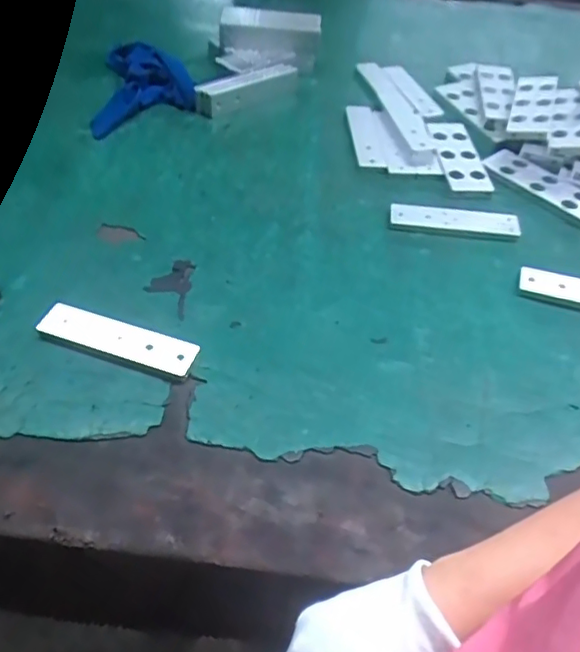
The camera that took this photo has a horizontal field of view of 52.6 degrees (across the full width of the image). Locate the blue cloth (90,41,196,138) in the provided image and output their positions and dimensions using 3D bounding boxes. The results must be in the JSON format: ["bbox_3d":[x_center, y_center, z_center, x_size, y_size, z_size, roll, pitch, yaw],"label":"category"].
[{"bbox_3d":[-0.212,-0.357,0.873,0.138,0.032,0.222,-1,50,-6],"label":"blue cloth"}]

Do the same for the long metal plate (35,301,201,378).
[{"bbox_3d":[-0.166,0.012,0.565,0.155,0.013,0.039,17,50,9],"label":"long metal plate"}]

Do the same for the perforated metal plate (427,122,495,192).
[{"bbox_3d":[0.239,-0.240,0.829,0.059,0.009,0.163,-7,53,0],"label":"perforated metal plate"}]

